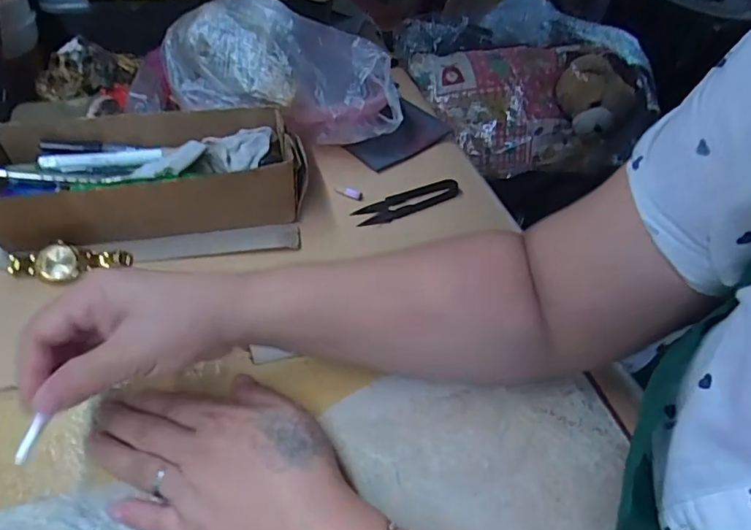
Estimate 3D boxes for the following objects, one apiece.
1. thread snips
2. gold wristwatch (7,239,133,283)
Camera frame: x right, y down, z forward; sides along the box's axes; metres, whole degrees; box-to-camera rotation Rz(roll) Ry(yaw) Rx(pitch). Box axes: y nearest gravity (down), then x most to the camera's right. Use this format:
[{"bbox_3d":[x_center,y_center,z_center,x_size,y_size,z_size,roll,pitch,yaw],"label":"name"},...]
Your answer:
[{"bbox_3d":[0.029,-0.058,0.456,0.096,0.011,0.029,-20,53,-23],"label":"thread snips"},{"bbox_3d":[-0.220,-0.004,0.371,0.077,0.014,0.024,1,47,-6],"label":"gold wristwatch"}]

